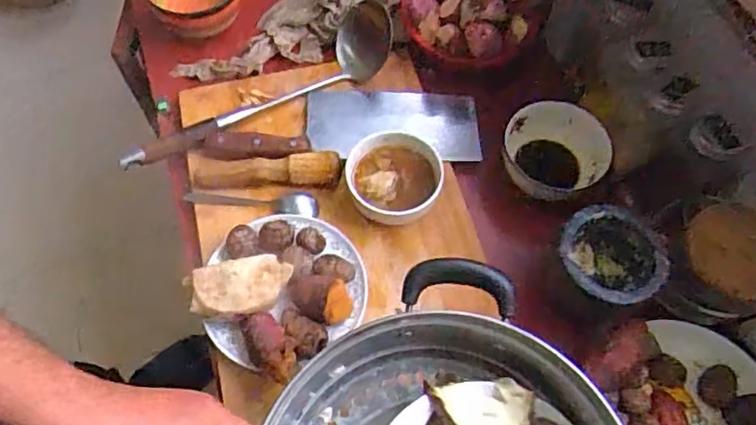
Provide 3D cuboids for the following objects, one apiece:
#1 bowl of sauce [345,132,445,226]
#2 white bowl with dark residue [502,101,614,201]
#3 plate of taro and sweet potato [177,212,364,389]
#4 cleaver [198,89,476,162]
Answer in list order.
[{"bbox_3d":[0.017,-0.036,0.680,0.104,0.056,0.101,0,64,0],"label":"bowl of sauce"},{"bbox_3d":[0.205,-0.066,0.707,0.119,0.069,0.110,0,64,0],"label":"white bowl with dark residue"},{"bbox_3d":[-0.096,0.071,0.601,0.165,0.066,0.156,0,64,0],"label":"plate of taro and sweet potato"},{"bbox_3d":[-0.039,-0.111,0.731,0.325,0.029,0.107,-2,64,-1],"label":"cleaver"}]

